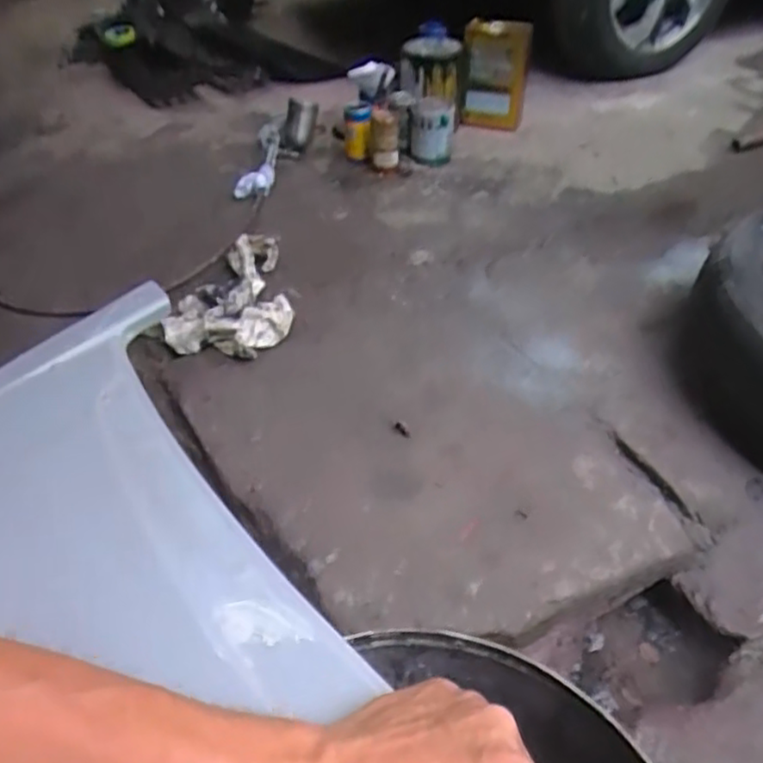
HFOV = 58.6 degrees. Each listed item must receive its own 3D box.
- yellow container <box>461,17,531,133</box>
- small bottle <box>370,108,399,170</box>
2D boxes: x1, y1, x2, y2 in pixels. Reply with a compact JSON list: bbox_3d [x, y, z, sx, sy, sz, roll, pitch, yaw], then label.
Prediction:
[{"bbox_3d":[0.300,-0.807,1.802,0.161,0.236,0.145,5,43,8],"label":"yellow container"},{"bbox_3d":[0.008,-0.593,1.678,0.071,0.122,0.076,0,42,2],"label":"small bottle"}]

